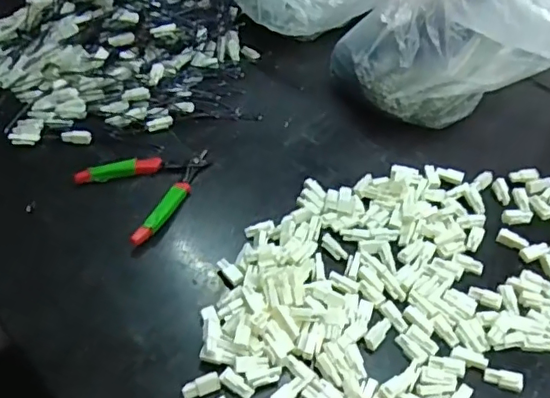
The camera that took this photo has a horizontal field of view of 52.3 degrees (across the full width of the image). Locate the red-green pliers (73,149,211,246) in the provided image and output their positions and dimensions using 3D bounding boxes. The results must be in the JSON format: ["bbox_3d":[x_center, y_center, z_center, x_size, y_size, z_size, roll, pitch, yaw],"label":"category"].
[{"bbox_3d":[-0.105,-0.017,0.498,0.106,0.011,0.100,-31,56,-27],"label":"red-green pliers"}]

